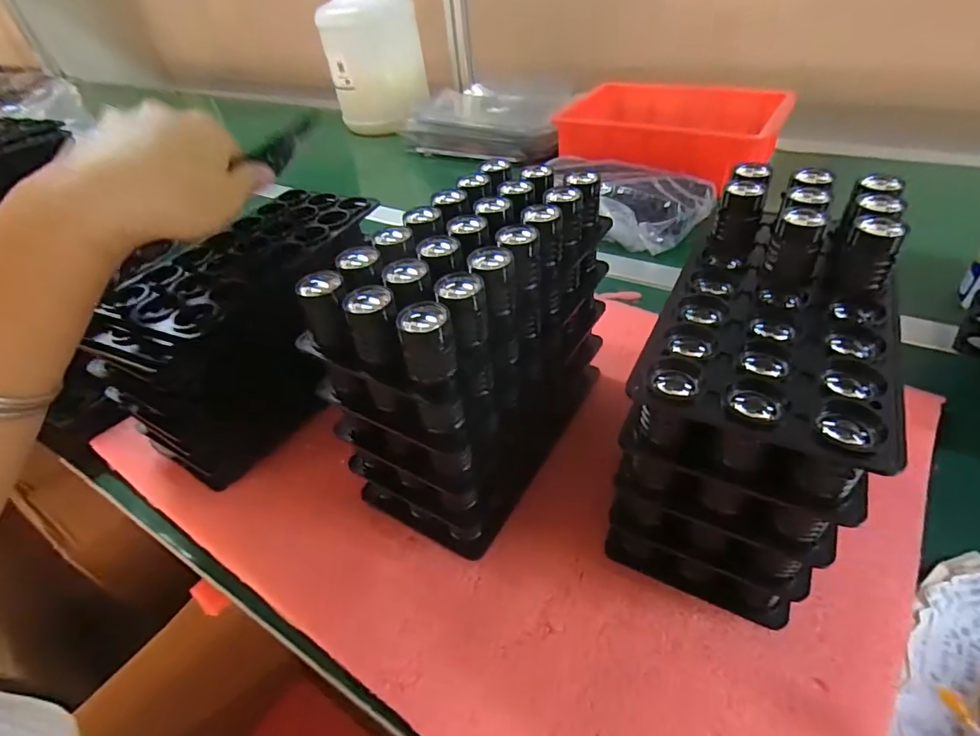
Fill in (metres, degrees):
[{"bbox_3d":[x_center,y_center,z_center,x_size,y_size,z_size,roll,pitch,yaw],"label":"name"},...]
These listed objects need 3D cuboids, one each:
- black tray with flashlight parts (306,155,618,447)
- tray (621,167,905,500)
[{"bbox_3d":[-0.010,-0.049,0.291,0.092,0.073,0.186,20,48,27],"label":"black tray with flashlight parts"},{"bbox_3d":[0.143,-0.027,0.250,0.099,0.072,0.179,18,46,25],"label":"tray"}]

